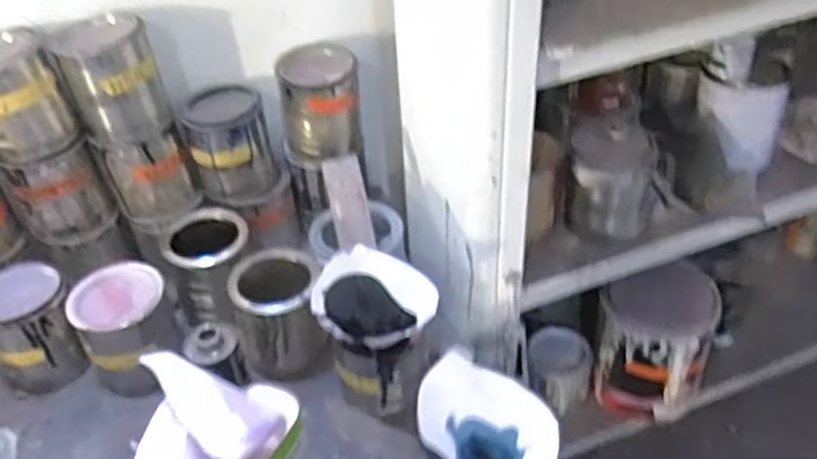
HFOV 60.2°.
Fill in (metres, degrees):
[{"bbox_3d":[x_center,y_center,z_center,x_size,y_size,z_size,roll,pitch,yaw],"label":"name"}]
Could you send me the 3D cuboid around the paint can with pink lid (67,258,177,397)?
[{"bbox_3d":[-0.323,0.114,0.813,0.105,0.118,0.119,-16,40,-16],"label":"paint can with pink lid"}]

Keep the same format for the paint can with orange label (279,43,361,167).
[{"bbox_3d":[-0.112,-0.165,0.910,0.102,0.128,0.119,-5,39,-4],"label":"paint can with orange label"}]

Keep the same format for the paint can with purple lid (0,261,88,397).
[{"bbox_3d":[-0.425,0.119,0.802,0.089,0.130,0.095,-1,38,1],"label":"paint can with purple lid"}]

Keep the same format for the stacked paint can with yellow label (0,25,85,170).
[{"bbox_3d":[-0.432,-0.141,0.768,0.097,0.122,0.083,-31,47,-31],"label":"stacked paint can with yellow label"}]

